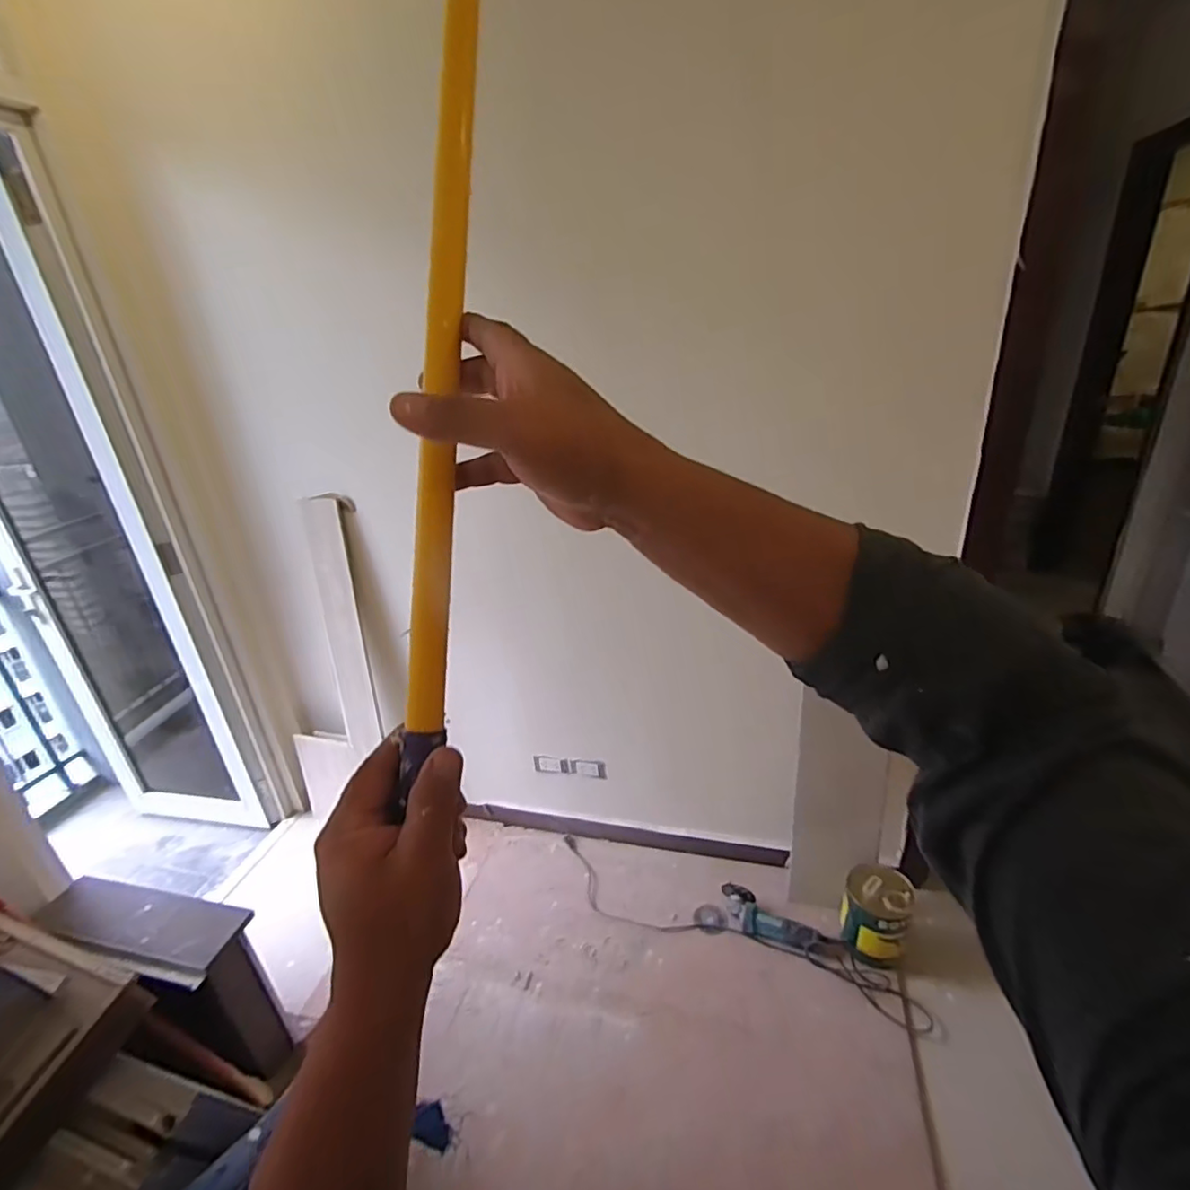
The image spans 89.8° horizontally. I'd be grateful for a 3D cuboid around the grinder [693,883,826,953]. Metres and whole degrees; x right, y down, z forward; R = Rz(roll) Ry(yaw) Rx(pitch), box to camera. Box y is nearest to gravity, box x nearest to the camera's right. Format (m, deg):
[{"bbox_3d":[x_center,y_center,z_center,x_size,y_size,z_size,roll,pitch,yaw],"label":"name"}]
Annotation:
[{"bbox_3d":[0.443,0.870,1.623,0.336,0.073,0.141,4,26,19],"label":"grinder"}]

